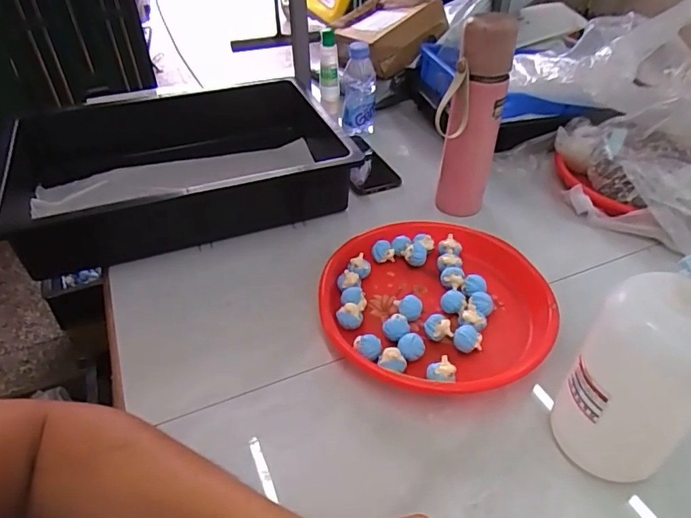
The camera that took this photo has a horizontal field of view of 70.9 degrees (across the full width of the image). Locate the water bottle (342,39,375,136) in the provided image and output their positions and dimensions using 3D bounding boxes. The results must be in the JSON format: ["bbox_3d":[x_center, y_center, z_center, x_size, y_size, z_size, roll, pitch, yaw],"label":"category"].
[{"bbox_3d":[0.022,-0.287,0.837,0.058,0.149,0.057,0,40,1],"label":"water bottle"}]

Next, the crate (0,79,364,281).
[{"bbox_3d":[-0.238,-0.140,0.730,0.444,0.107,0.328,-15,42,-16],"label":"crate"}]

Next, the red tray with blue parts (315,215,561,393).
[{"bbox_3d":[0.098,0.048,0.552,0.240,0.039,0.247,-8,41,-8],"label":"red tray with blue parts"}]

